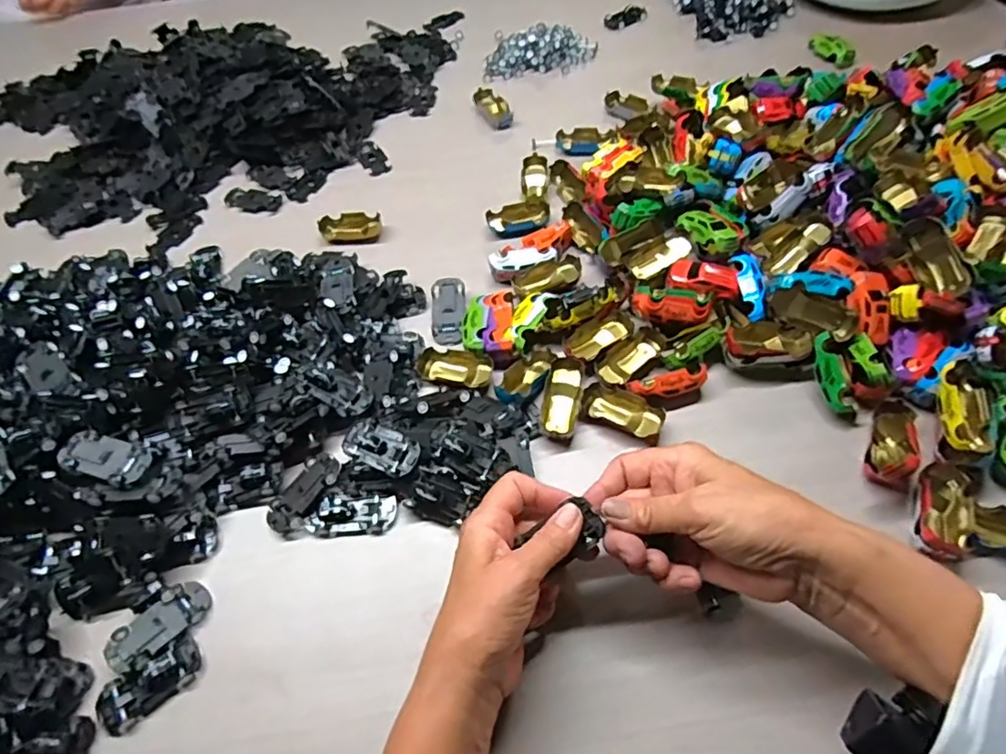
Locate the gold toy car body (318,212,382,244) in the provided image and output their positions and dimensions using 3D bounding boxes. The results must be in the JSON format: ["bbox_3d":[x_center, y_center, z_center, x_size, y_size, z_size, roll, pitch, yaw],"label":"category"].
[{"bbox_3d":[-0.159,-0.157,0.613,0.061,0.017,0.027,-9,56,-1],"label":"gold toy car body"}]

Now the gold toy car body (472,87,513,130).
[{"bbox_3d":[-0.009,-0.325,0.705,0.033,0.018,0.064,-25,58,-12],"label":"gold toy car body"}]

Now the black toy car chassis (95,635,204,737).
[{"bbox_3d":[-0.226,0.197,0.374,0.065,0.012,0.031,-30,59,-15],"label":"black toy car chassis"}]

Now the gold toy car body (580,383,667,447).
[{"bbox_3d":[0.094,0.027,0.460,0.064,0.013,0.031,21,60,17],"label":"gold toy car body"}]

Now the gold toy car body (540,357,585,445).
[{"bbox_3d":[0.048,0.018,0.468,0.028,0.015,0.068,8,75,10],"label":"gold toy car body"}]

